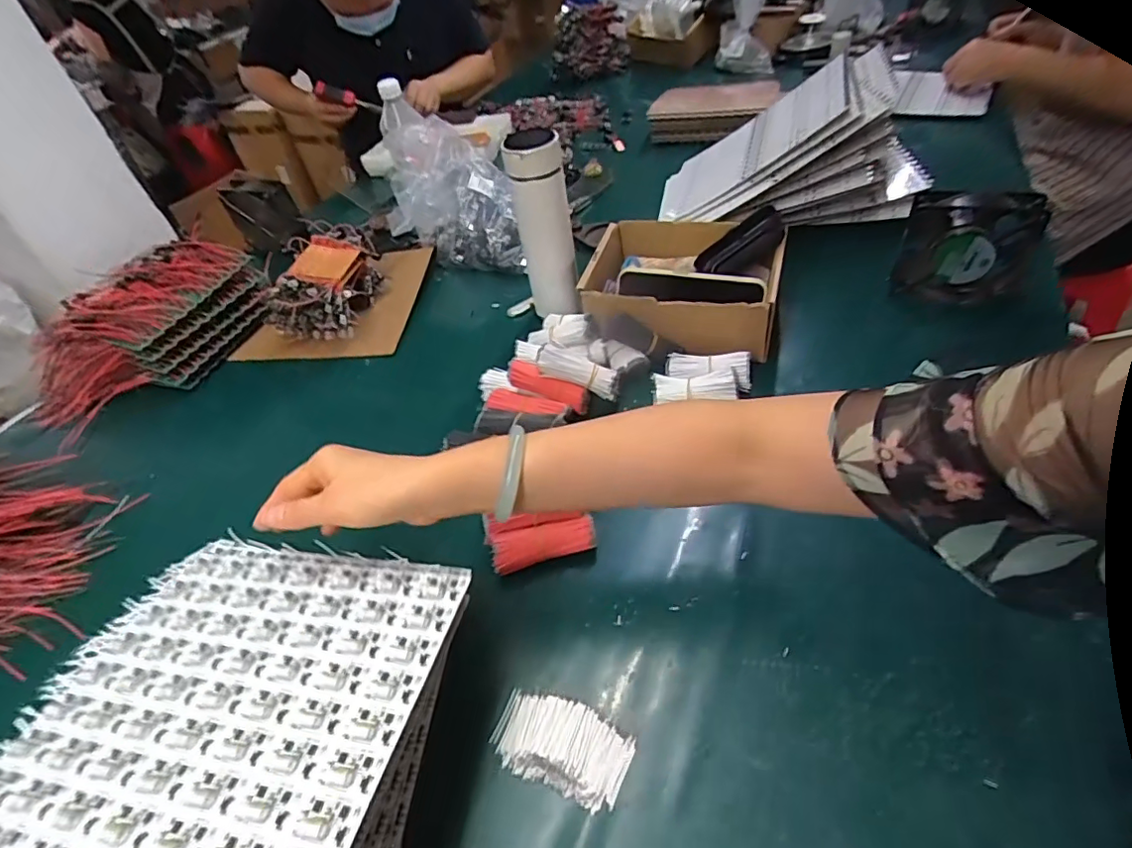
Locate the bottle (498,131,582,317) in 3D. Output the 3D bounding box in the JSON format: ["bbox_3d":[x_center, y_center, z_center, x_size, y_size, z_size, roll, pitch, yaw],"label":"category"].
[{"bbox_3d":[-0.025,-0.226,0.666,0.065,0.229,0.059,-12,46,-4],"label":"bottle"}]

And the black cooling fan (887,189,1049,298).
[{"bbox_3d":[0.438,-0.197,0.613,0.118,0.112,0.030,17,51,26],"label":"black cooling fan"}]

